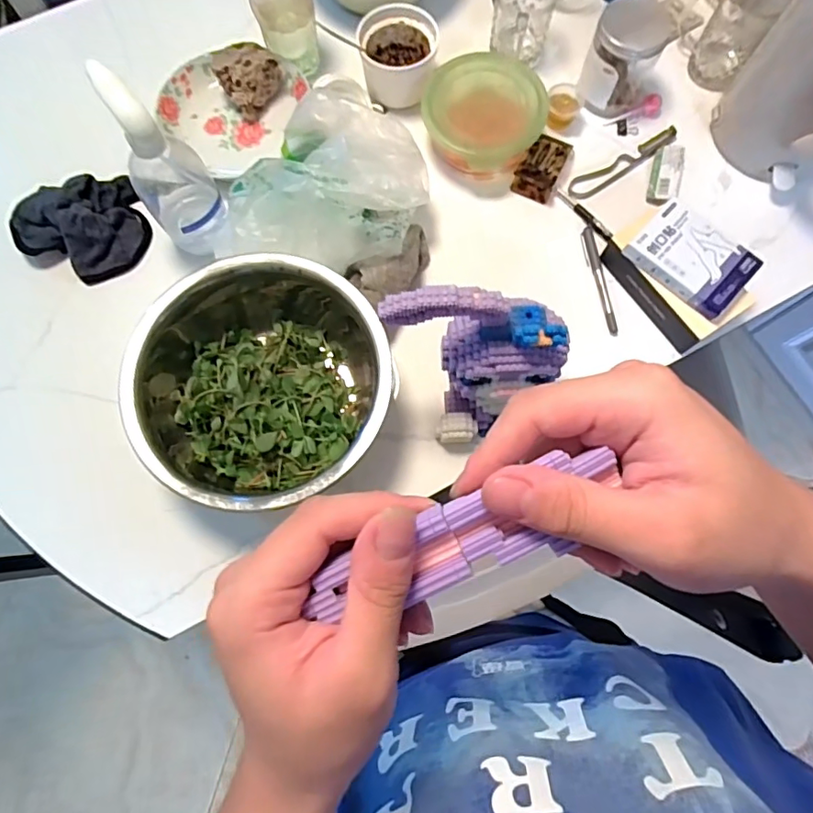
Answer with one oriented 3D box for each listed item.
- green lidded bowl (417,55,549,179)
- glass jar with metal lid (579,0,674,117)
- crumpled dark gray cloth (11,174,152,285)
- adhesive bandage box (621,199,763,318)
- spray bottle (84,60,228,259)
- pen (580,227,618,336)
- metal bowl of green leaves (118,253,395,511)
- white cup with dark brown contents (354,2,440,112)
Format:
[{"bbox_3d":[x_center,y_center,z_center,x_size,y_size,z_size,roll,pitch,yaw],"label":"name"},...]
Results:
[{"bbox_3d":[0.093,-0.357,0.659,0.141,0.069,0.131,0,74,0],"label":"green lidded bowl"},{"bbox_3d":[0.268,-0.429,0.650,0.082,0.094,0.087,0,74,0],"label":"glass jar with metal lid"},{"bbox_3d":[-0.389,-0.215,0.637,0.139,0.045,0.123,-26,76,-7],"label":"crumpled dark gray cloth"},{"bbox_3d":[0.309,-0.162,0.574,0.121,0.017,0.080,43,79,11],"label":"adhesive bandage box"},{"bbox_3d":[-0.247,-0.246,0.554,0.073,0.194,0.069,17,75,5],"label":"spray bottle"},{"bbox_3d":[0.230,-0.151,0.633,0.015,0.010,0.137,-9,75,-2],"label":"pen"},{"bbox_3d":[-0.148,-0.022,0.550,0.247,0.098,0.233,0,74,0],"label":"metal bowl of green leaves"},{"bbox_3d":[-0.010,-0.446,0.680,0.097,0.075,0.078,-8,75,-2],"label":"white cup with dark brown contents"}]

